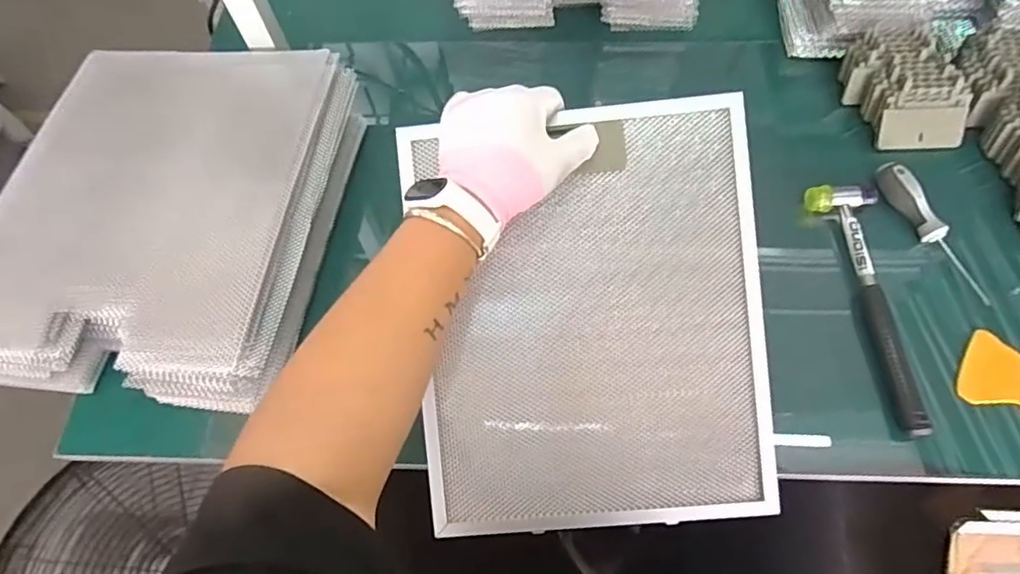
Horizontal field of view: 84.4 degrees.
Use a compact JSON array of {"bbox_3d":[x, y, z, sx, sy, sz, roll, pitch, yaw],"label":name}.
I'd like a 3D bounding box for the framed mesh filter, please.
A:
[{"bbox_3d":[0.065,0.028,0.463,0.270,0.024,0.336,-5,93,3],"label":"framed mesh filter"}]

